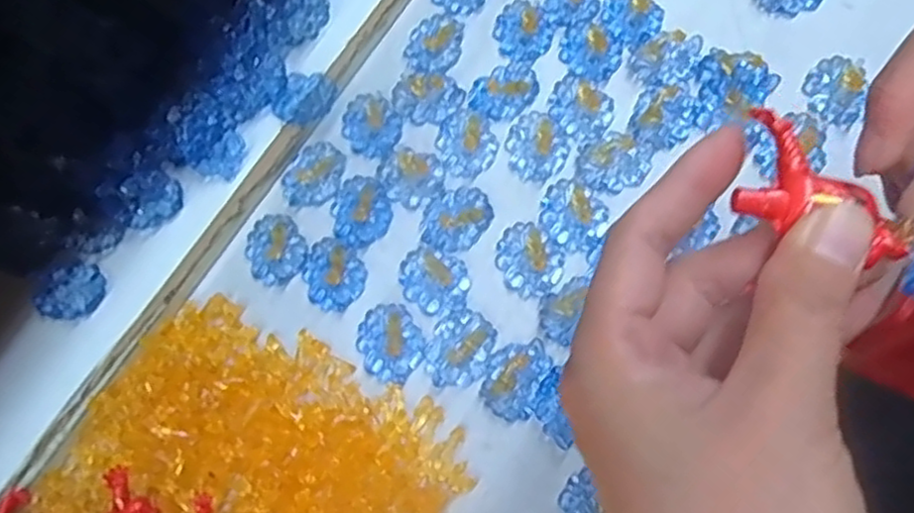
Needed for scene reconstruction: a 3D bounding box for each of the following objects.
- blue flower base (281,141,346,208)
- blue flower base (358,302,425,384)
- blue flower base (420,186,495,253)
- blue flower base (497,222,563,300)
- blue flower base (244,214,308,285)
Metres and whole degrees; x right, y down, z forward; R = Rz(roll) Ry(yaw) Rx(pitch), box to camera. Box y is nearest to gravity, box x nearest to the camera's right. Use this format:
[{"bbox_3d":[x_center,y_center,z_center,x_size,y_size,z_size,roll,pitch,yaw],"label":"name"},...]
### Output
[{"bbox_3d":[-0.075,-0.042,0.362,0.031,0.004,0.038,34,78,19],"label":"blue flower base"},{"bbox_3d":[-0.032,0.041,0.327,0.031,0.011,0.035,-36,68,-5],"label":"blue flower base"},{"bbox_3d":[-0.001,-0.020,0.345,0.031,0.006,0.037,35,79,19],"label":"blue flower base"},{"bbox_3d":[0.034,0.001,0.332,0.035,0.011,0.031,43,87,15],"label":"blue flower base"},{"bbox_3d":[-0.093,-0.004,0.351,0.030,0.008,0.034,-33,68,-4],"label":"blue flower base"}]

